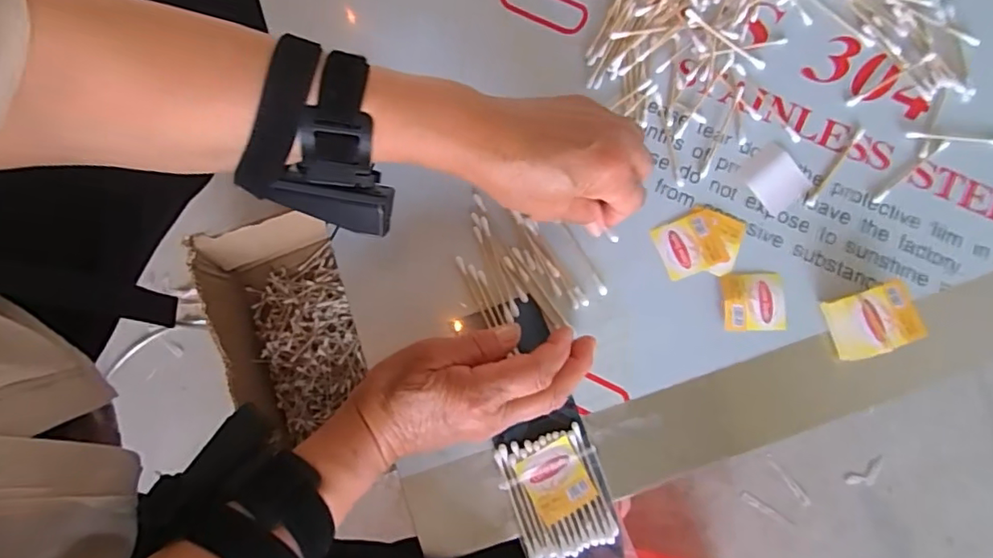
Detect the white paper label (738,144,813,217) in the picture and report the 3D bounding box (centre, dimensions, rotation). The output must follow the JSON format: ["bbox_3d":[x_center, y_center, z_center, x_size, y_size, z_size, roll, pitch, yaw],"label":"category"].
[{"bbox_3d":[0.199,-0.072,0.398,0.040,0.004,0.041,-37,82,-6],"label":"white paper label"}]

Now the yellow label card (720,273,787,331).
[{"bbox_3d":[0.177,0.016,0.382,0.043,0.004,0.039,-1,80,0],"label":"yellow label card"}]

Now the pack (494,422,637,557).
[{"bbox_3d":[0.046,0.155,0.354,0.064,0.010,0.112,-20,80,-4],"label":"pack"}]

